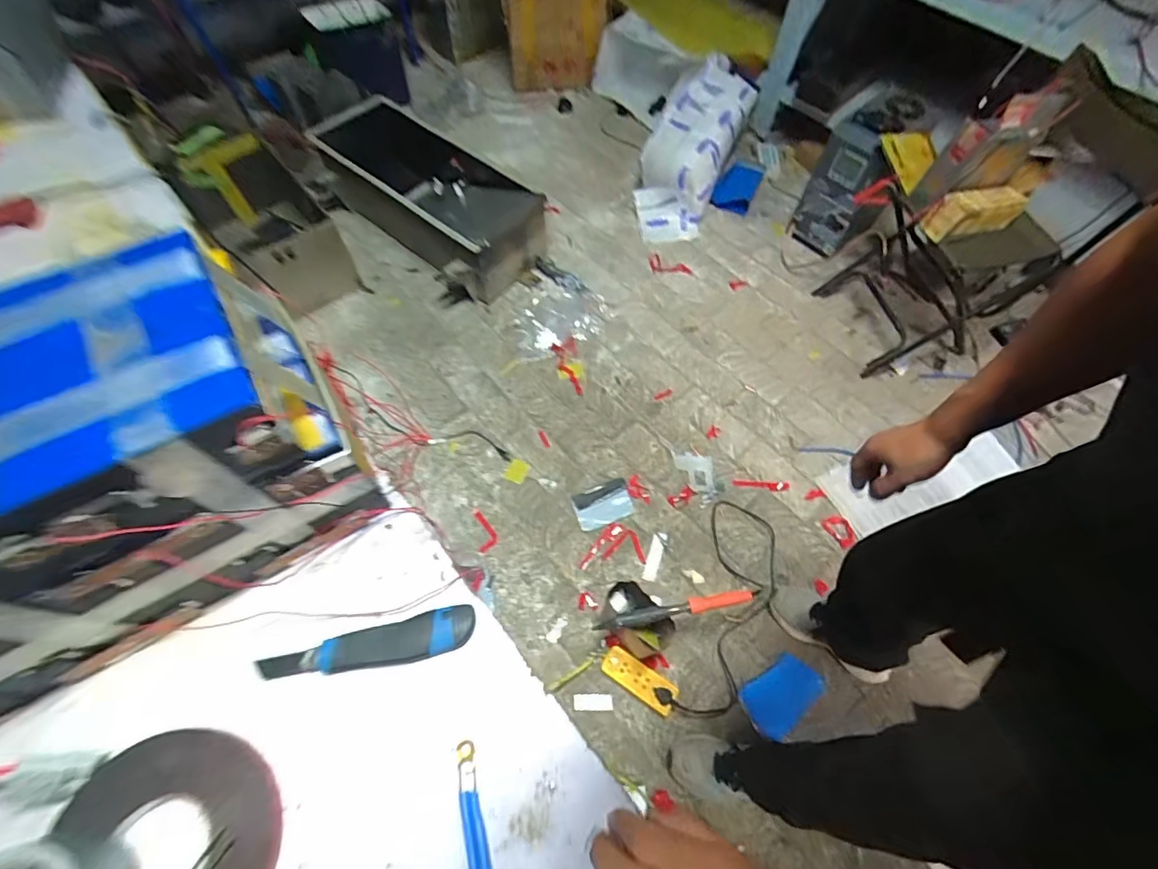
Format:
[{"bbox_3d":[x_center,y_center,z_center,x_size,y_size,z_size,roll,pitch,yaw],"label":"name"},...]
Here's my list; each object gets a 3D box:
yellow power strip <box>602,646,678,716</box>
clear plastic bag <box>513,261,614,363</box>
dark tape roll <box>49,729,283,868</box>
[{"bbox_3d":[0.134,0.550,1.128,0.172,0.031,0.061,31,67,15],"label":"yellow power strip"},{"bbox_3d":[-0.059,-0.422,1.642,0.312,0.055,0.392,-8,64,-4],"label":"clear plastic bag"},{"bbox_3d":[-0.324,0.329,0.391,0.162,0.024,0.165,2,62,-4],"label":"dark tape roll"}]

